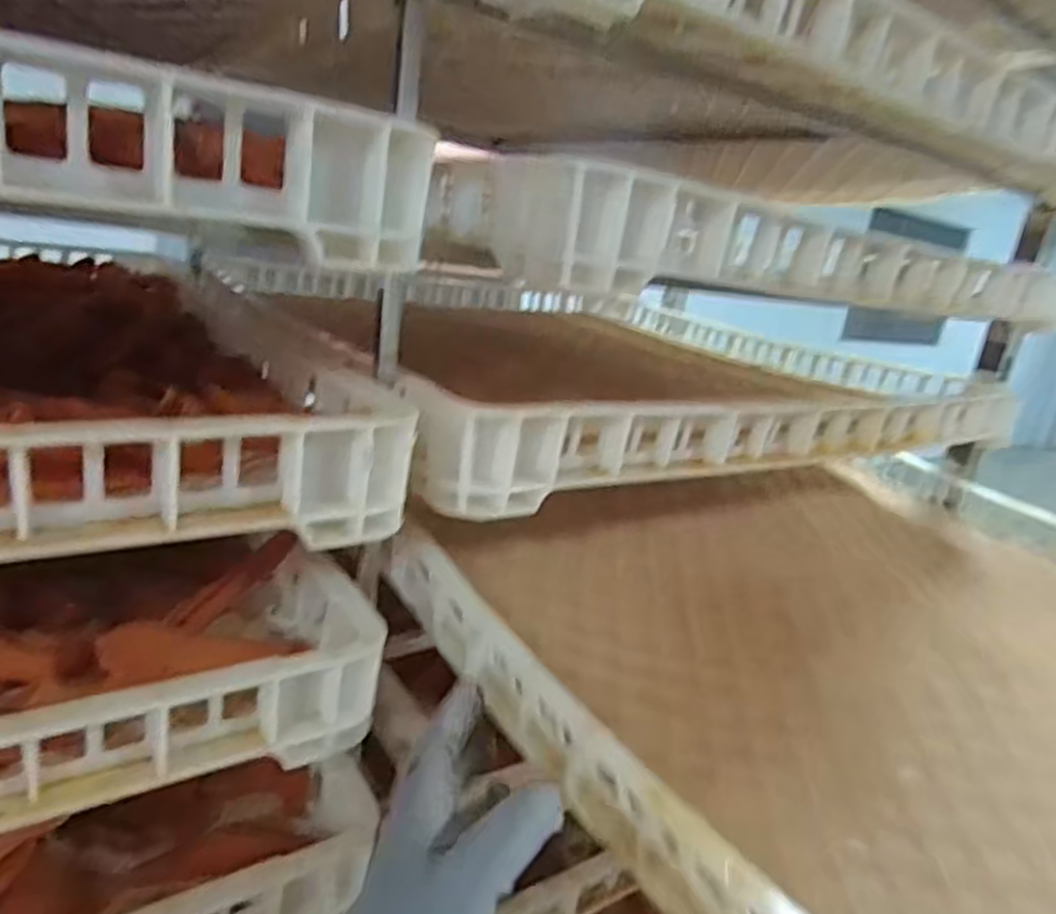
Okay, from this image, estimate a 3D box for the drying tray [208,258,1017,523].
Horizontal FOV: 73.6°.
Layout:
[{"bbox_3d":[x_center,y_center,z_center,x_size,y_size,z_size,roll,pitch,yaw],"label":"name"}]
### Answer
[{"bbox_3d":[0.053,-0.138,0.785,0.660,0.085,0.673,-8,26,-32],"label":"drying tray"}]

